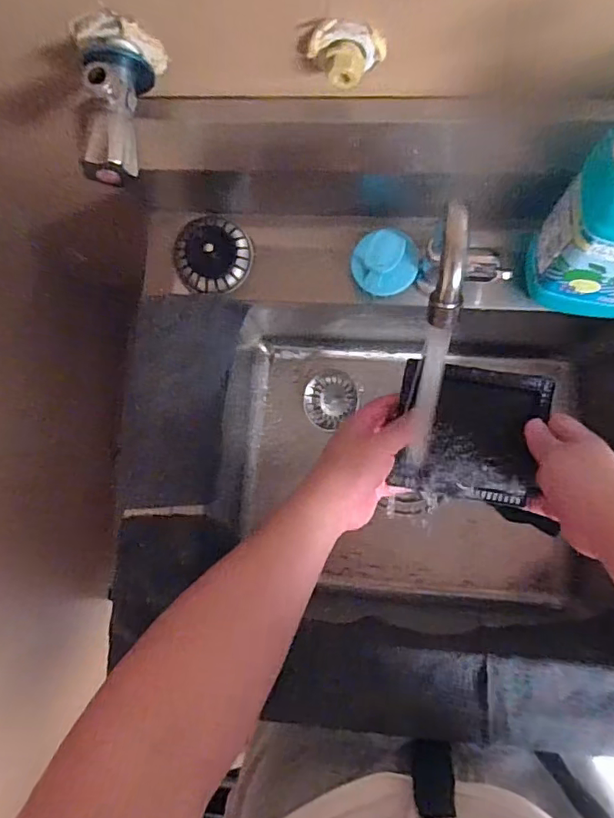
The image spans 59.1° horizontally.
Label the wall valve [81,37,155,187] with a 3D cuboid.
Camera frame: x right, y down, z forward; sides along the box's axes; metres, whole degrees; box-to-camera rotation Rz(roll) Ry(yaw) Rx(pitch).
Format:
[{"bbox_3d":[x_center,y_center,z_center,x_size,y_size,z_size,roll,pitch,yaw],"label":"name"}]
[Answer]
[{"bbox_3d":[-0.124,-0.195,0.350,0.036,0.041,0.088,6,85,6],"label":"wall valve"}]

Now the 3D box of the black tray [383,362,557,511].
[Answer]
[{"bbox_3d":[0.146,0.022,0.487,0.124,0.023,0.117,8,98,3],"label":"black tray"}]

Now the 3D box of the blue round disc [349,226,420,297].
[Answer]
[{"bbox_3d":[0.068,-0.129,0.474,0.055,0.034,0.049,-9,83,5],"label":"blue round disc"}]

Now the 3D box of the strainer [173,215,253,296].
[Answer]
[{"bbox_3d":[-0.090,-0.145,0.505,0.070,0.023,0.069,-1,84,5],"label":"strainer"}]

